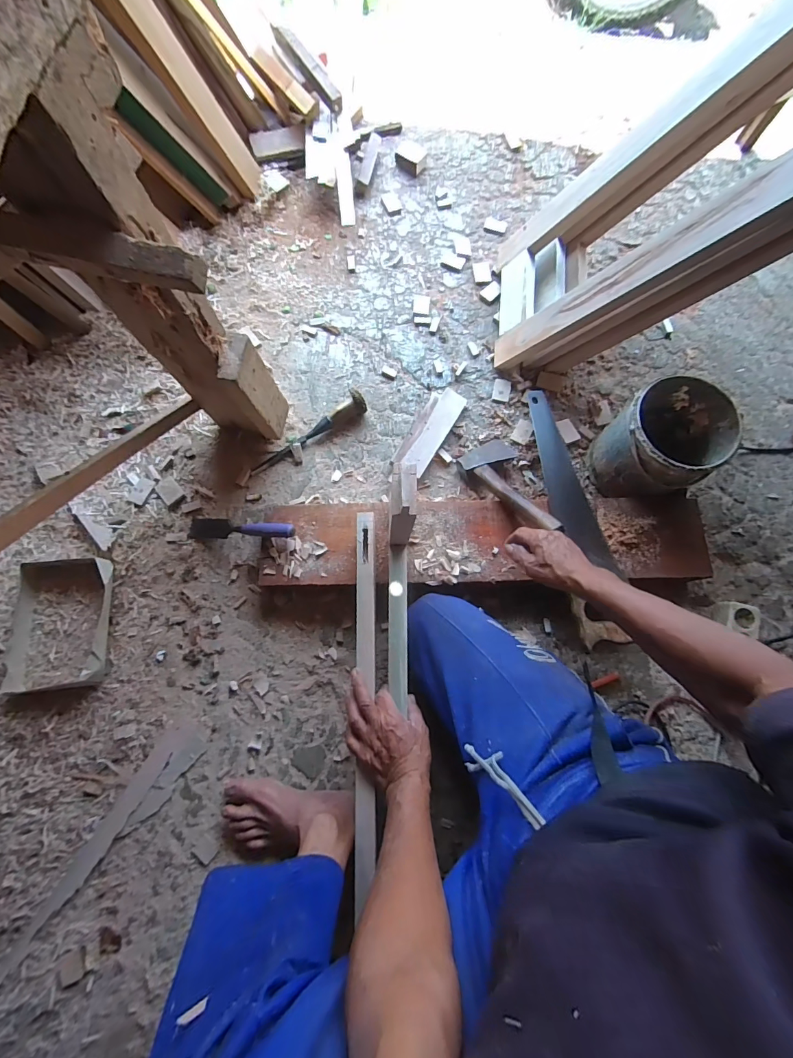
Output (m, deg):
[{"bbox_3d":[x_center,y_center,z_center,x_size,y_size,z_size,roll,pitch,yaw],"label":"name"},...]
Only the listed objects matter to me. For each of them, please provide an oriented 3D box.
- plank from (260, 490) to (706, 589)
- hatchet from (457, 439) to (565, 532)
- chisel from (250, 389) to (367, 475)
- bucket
[{"bbox_3d":[0.160,0.018,0.745,0.805,0.023,0.162,-2,74,0],"label":"plank"},{"bbox_3d":[0.215,-0.085,0.760,0.109,0.026,0.281,-17,43,-4],"label":"hatchet"},{"bbox_3d":[-0.187,-0.202,0.833,0.272,0.048,0.034,-31,76,-8],"label":"chisel"},{"bbox_3d":[0.493,-0.158,0.760,0.184,0.180,0.177,0,74,0],"label":"bucket"}]

